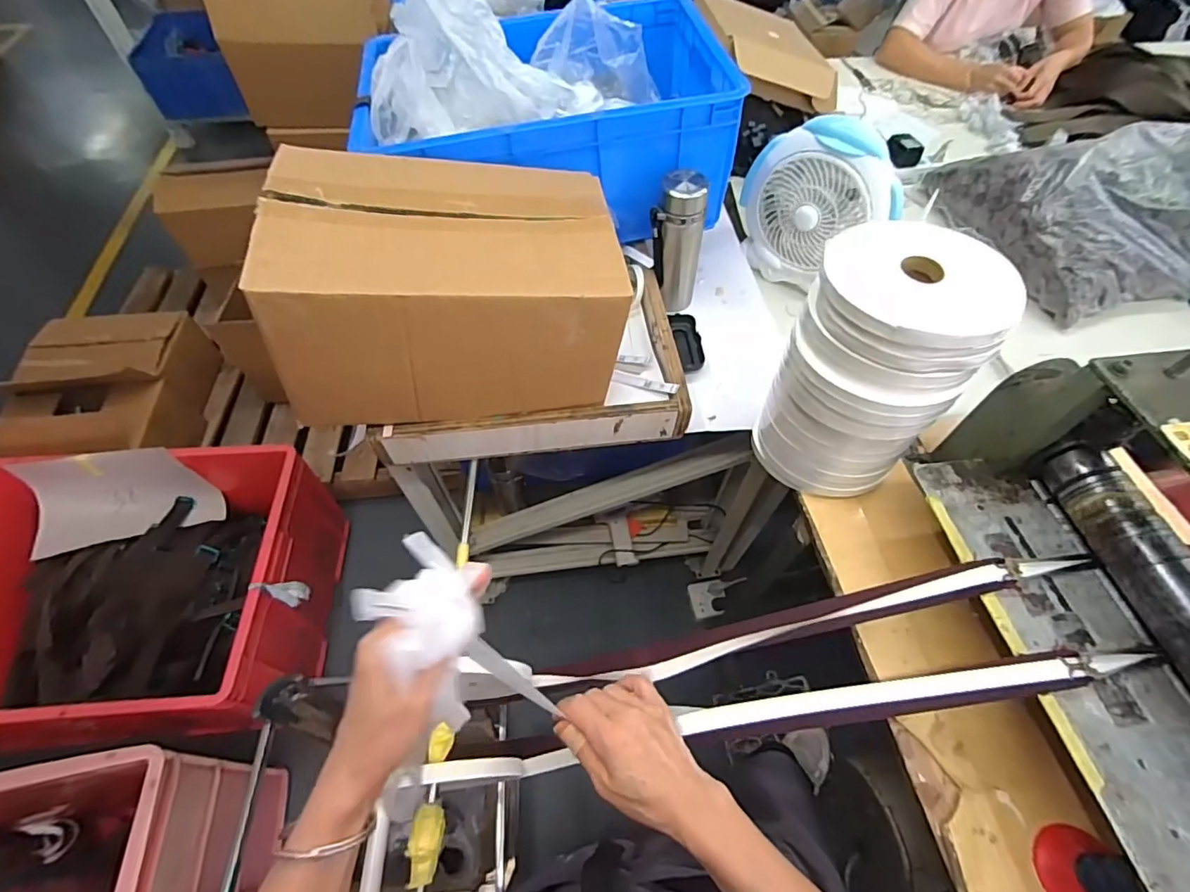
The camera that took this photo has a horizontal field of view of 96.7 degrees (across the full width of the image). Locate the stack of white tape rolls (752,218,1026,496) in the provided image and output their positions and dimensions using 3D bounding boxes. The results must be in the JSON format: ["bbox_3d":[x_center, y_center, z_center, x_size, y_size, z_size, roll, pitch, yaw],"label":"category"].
[{"bbox_3d":[0.282,-0.074,0.575,0.148,0.270,0.170,-23,59,-15],"label":"stack of white tape rolls"}]

